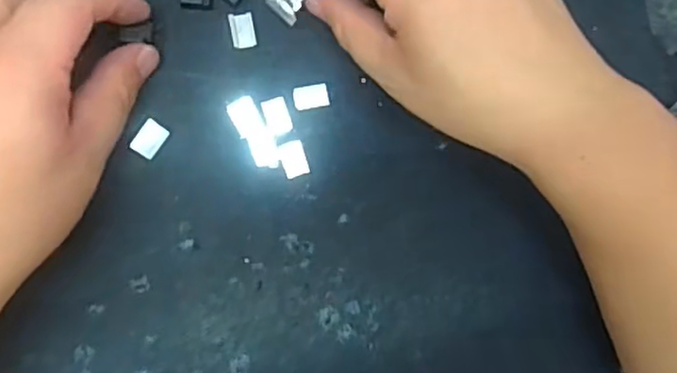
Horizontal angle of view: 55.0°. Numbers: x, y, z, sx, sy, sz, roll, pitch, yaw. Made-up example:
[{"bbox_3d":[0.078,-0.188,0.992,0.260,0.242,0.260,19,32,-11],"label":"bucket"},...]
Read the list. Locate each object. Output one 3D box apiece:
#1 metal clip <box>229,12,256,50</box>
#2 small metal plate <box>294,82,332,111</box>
[{"bbox_3d":[-0.046,-0.076,0.315,0.012,0.004,0.016,-11,93,-9],"label":"metal clip"},{"bbox_3d":[-0.013,-0.044,0.319,0.017,0.004,0.012,-11,93,-9],"label":"small metal plate"}]

